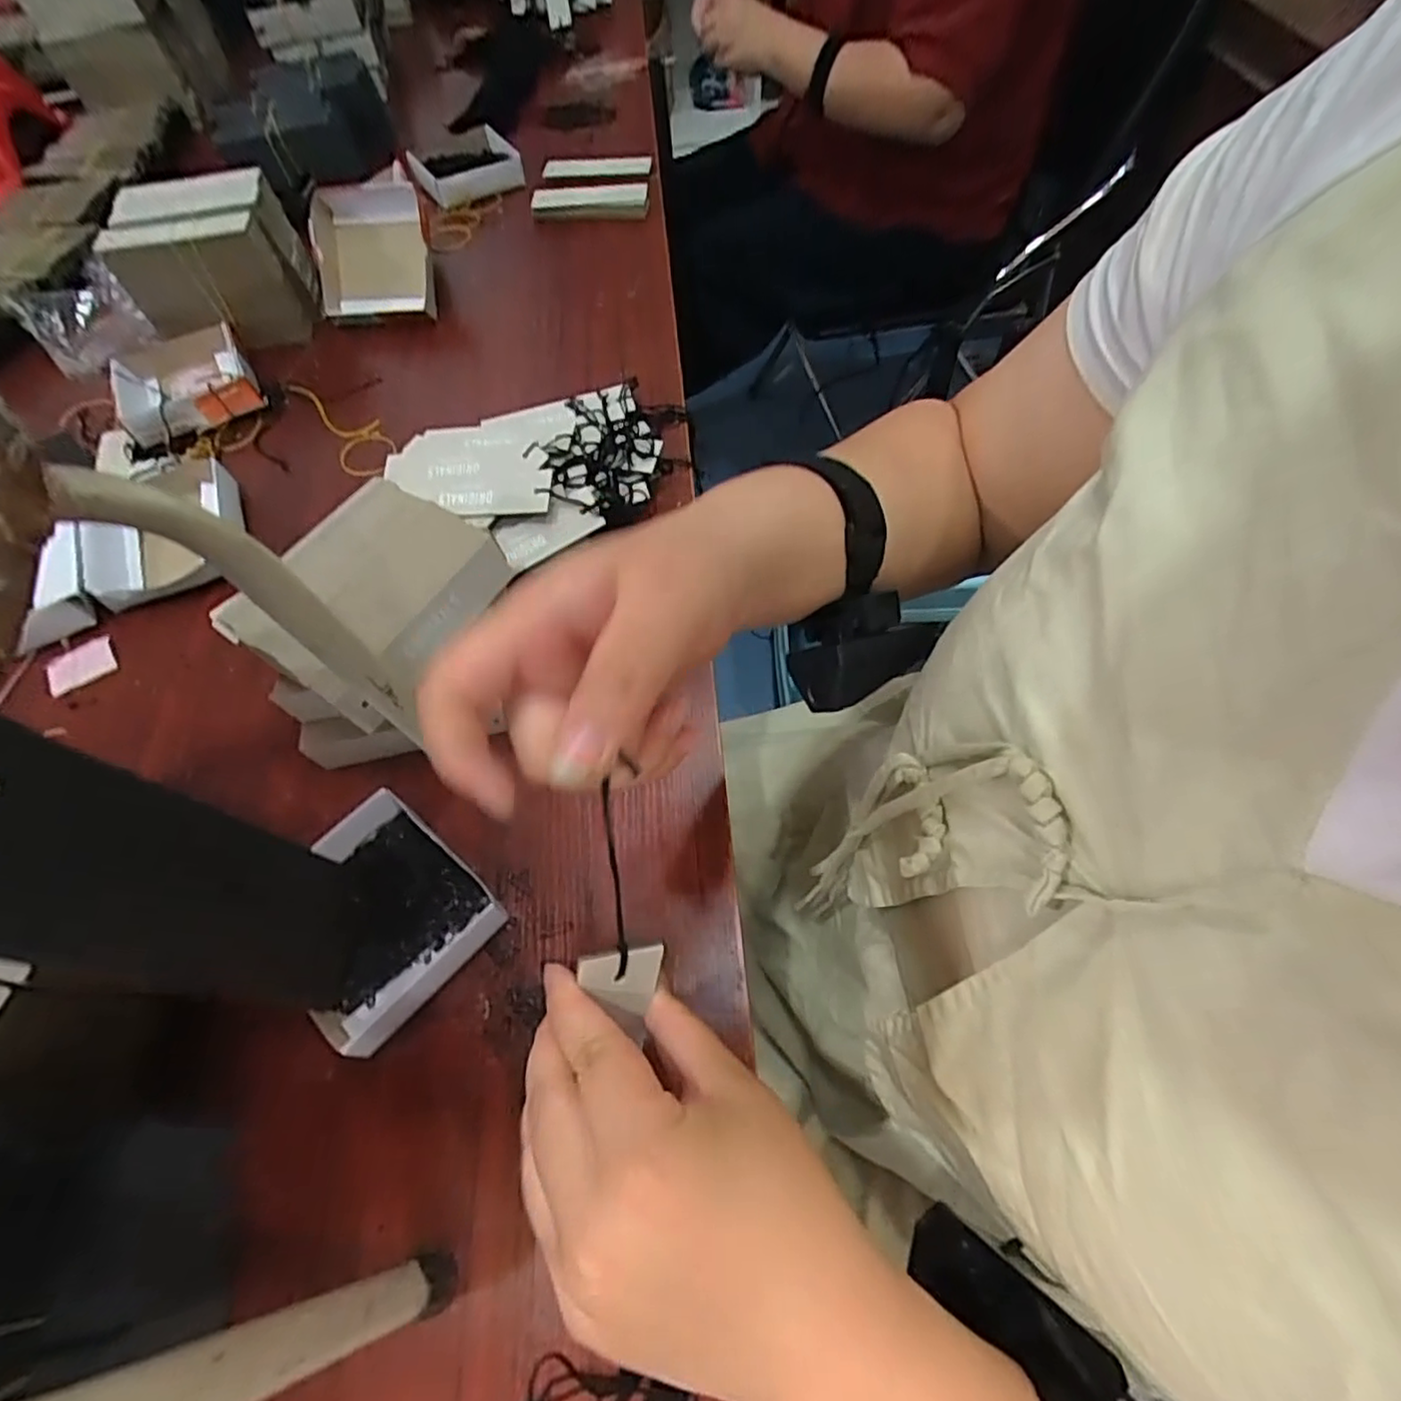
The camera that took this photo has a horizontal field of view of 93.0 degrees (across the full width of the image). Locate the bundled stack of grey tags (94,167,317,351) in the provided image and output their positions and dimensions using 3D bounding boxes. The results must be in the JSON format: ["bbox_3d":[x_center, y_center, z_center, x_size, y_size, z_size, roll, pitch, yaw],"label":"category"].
[{"bbox_3d":[-0.460,-0.416,0.634,0.141,0.099,0.098,-11,61,-3],"label":"bundled stack of grey tags"}]

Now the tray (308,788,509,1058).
[{"bbox_3d":[-0.181,0.120,0.371,0.112,0.025,0.100,37,69,21],"label":"tray"}]

